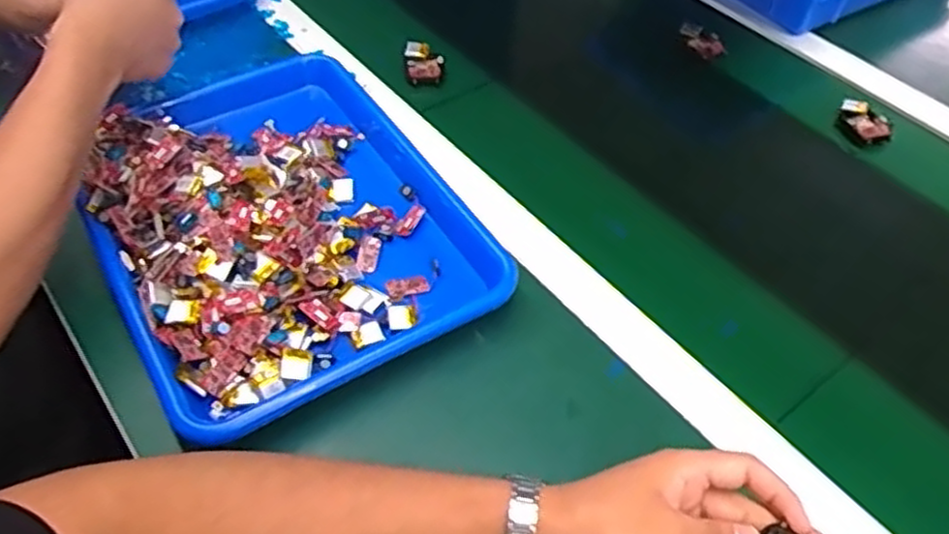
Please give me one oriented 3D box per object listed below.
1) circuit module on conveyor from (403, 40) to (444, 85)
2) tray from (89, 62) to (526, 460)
[{"bbox_3d":[-0.051,-0.207,0.746,0.038,0.022,0.044,3,49,-1],"label":"circuit module on conveyor"},{"bbox_3d":[-0.149,-0.045,0.580,0.265,0.045,0.336,-24,54,-22],"label":"tray"}]

